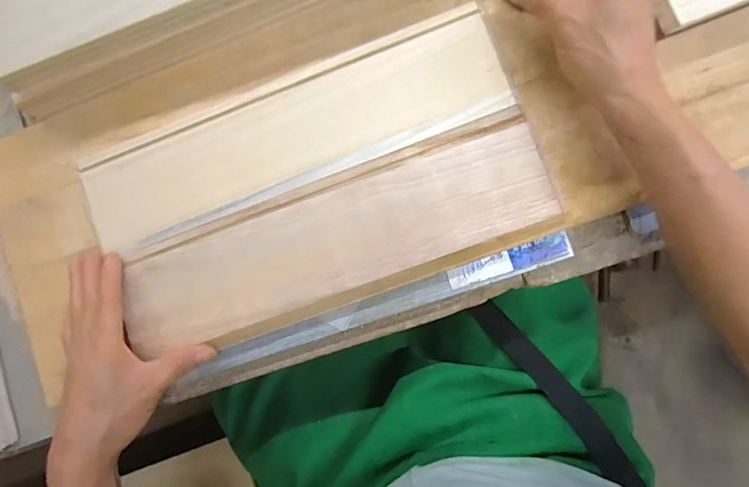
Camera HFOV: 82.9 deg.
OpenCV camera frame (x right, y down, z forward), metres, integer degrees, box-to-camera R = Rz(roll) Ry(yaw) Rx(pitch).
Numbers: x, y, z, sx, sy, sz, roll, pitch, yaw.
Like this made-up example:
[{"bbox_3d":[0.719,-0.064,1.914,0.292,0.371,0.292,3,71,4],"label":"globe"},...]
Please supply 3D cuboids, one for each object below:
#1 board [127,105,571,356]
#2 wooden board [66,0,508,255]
[{"bbox_3d":[-0.037,-0.005,0.349,0.356,0.010,0.093,-20,84,4],"label":"board"},{"bbox_3d":[-0.075,-0.095,0.364,0.367,0.015,0.097,-19,84,5],"label":"wooden board"}]

